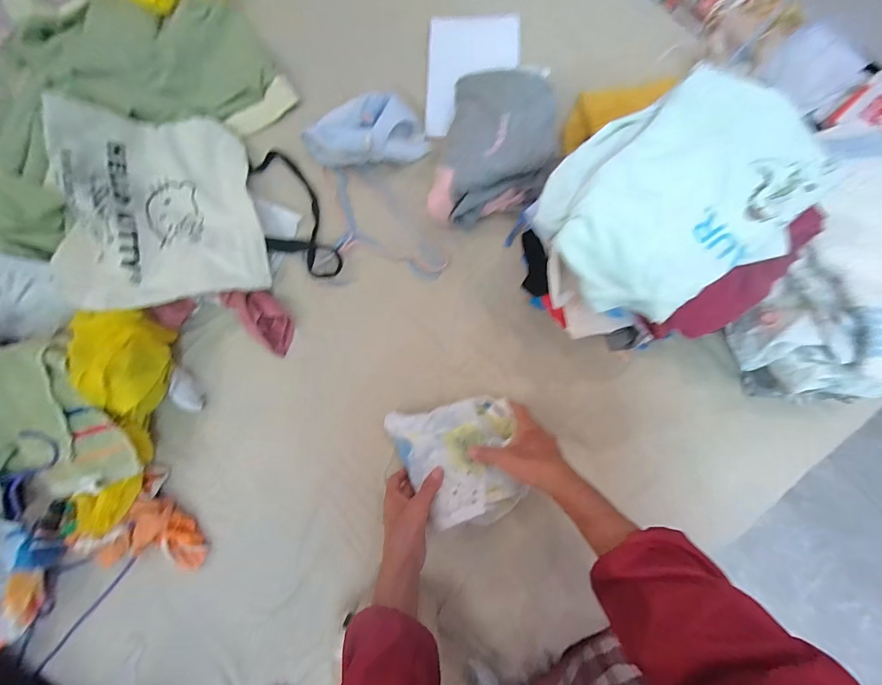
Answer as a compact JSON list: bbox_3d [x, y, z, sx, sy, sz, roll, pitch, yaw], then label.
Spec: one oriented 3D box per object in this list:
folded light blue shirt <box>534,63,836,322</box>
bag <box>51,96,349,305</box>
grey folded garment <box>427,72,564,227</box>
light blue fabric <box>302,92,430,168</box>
[{"bbox_3d":[0.202,-0.130,0.333,0.212,0.043,0.172,-30,81,1],"label":"folded light blue shirt"},{"bbox_3d":[-0.394,-0.219,0.593,0.407,0.115,0.315,-11,82,4],"label":"bag"},{"bbox_3d":[0.075,-0.263,0.547,0.155,0.093,0.195,15,85,7],"label":"grey folded garment"},{"bbox_3d":[-0.122,-0.339,0.615,0.208,0.061,0.103,3,84,6],"label":"light blue fabric"}]

